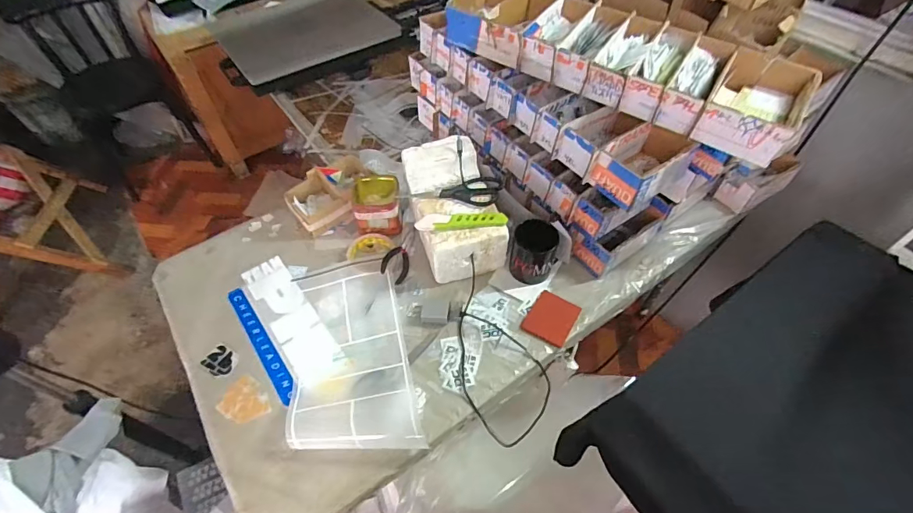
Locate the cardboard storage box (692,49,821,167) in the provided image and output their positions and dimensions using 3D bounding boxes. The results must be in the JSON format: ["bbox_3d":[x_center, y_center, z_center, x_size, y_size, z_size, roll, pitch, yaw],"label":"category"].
[{"bbox_3d":[0.488,-0.251,0.710,0.129,0.080,0.193,29,57,18],"label":"cardboard storage box"}]

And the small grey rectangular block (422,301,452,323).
[{"bbox_3d":[-0.036,0.100,0.776,0.050,0.020,0.042,1,53,-2],"label":"small grey rectangular block"}]

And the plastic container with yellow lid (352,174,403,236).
[{"bbox_3d":[-0.165,-0.104,0.886,0.111,0.088,0.103,-4,53,-6],"label":"plastic container with yellow lid"}]

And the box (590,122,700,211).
[{"bbox_3d":[0.320,-0.159,0.743,0.176,0.071,0.097,-30,60,-23],"label":"box"}]

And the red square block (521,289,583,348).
[{"bbox_3d":[0.171,0.110,0.778,0.079,0.004,0.095,29,57,18],"label":"red square block"}]

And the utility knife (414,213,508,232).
[{"bbox_3d":[0.009,-0.063,0.759,0.157,0.020,0.025,-5,53,-7],"label":"utility knife"}]

